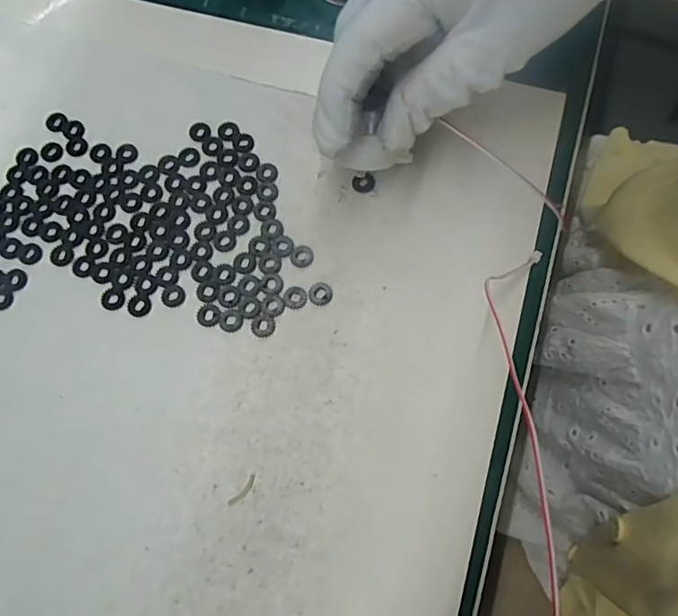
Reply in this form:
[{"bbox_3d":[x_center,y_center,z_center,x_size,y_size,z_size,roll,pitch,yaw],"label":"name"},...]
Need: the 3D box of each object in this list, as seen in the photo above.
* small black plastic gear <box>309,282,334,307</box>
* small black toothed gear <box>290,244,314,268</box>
[{"bbox_3d":[-0.008,-0.007,0.238,0.011,0.004,0.011,0,73,1],"label":"small black plastic gear"},{"bbox_3d":[-0.017,-0.025,0.243,0.011,0.004,0.011,0,73,1],"label":"small black toothed gear"}]

